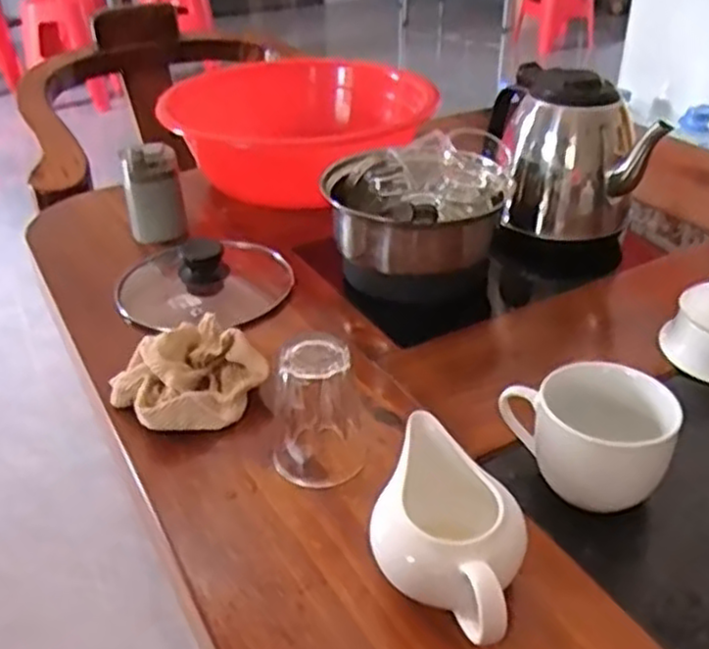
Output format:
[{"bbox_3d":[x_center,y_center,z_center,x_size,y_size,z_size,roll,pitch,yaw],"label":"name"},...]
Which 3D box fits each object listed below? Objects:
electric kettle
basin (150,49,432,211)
[{"bbox_3d":[0.201,-0.148,0.725,0.121,0.176,0.159,-3,32,-1],"label":"electric kettle"},{"bbox_3d":[-0.054,-0.222,0.847,0.257,0.092,0.257,-27,41,-33],"label":"basin"}]

